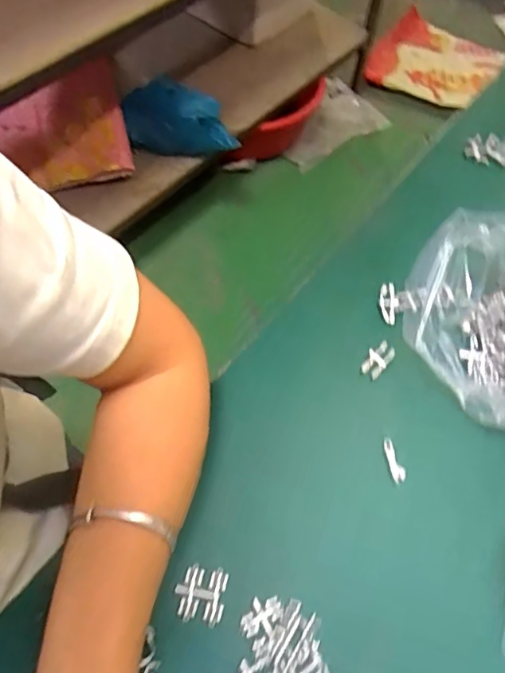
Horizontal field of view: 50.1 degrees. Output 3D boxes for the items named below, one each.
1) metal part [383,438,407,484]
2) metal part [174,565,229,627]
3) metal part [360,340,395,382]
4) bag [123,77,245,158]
[{"bbox_3d":[0.100,0.087,0.380,0.010,0.004,0.031,-10,61,-8],"label":"metal part"},{"bbox_3d":[-0.032,0.156,0.327,0.029,0.004,0.030,10,59,2],"label":"metal part"},{"bbox_3d":[0.096,0.018,0.416,0.017,0.004,0.033,33,63,15],"label":"metal part"},{"bbox_3d":[-0.156,-0.473,1.163,0.251,0.146,0.099,11,59,3],"label":"bag"}]

